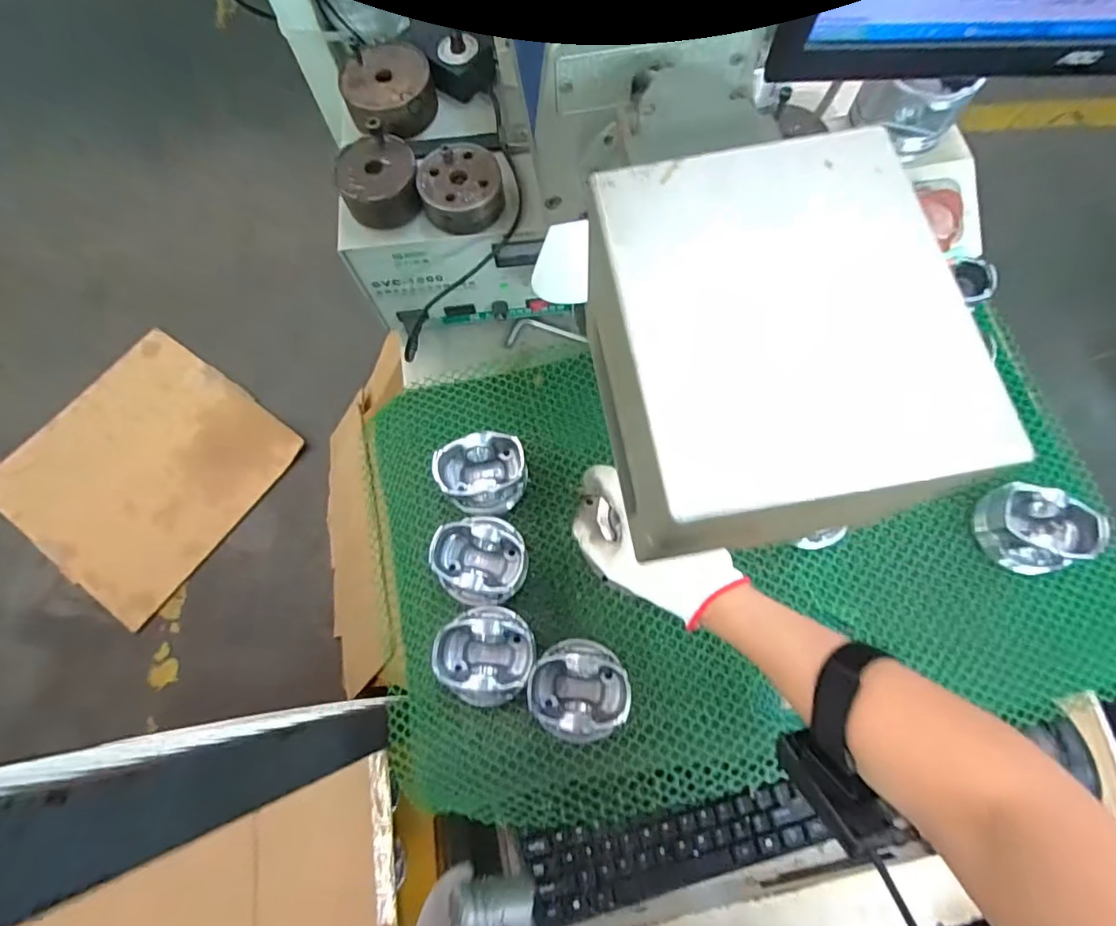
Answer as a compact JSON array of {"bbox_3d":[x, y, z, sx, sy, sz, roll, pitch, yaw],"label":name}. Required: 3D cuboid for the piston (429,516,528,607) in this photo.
[{"bbox_3d":[-0.071,0.088,0.517,0.079,0.044,0.076,5,72,3],"label":"piston"}]

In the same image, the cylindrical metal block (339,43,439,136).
[{"bbox_3d":[-0.157,-0.349,0.532,0.089,0.029,0.085,0,72,1],"label":"cylindrical metal block"}]

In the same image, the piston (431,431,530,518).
[{"bbox_3d":[-0.072,0.013,0.547,0.083,0.049,0.070,-11,72,-3],"label":"piston"}]

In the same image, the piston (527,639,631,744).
[{"bbox_3d":[0.018,0.192,0.478,0.080,0.045,0.078,0,72,1],"label":"piston"}]

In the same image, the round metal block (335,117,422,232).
[{"bbox_3d":[-0.157,-0.247,0.495,0.066,0.055,0.068,0,72,1],"label":"round metal block"}]

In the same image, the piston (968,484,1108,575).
[{"bbox_3d":[0.439,0.062,0.523,0.087,0.053,0.068,14,72,6],"label":"piston"}]

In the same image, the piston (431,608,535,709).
[{"bbox_3d":[-0.062,0.165,0.490,0.077,0.044,0.079,0,72,1],"label":"piston"}]

